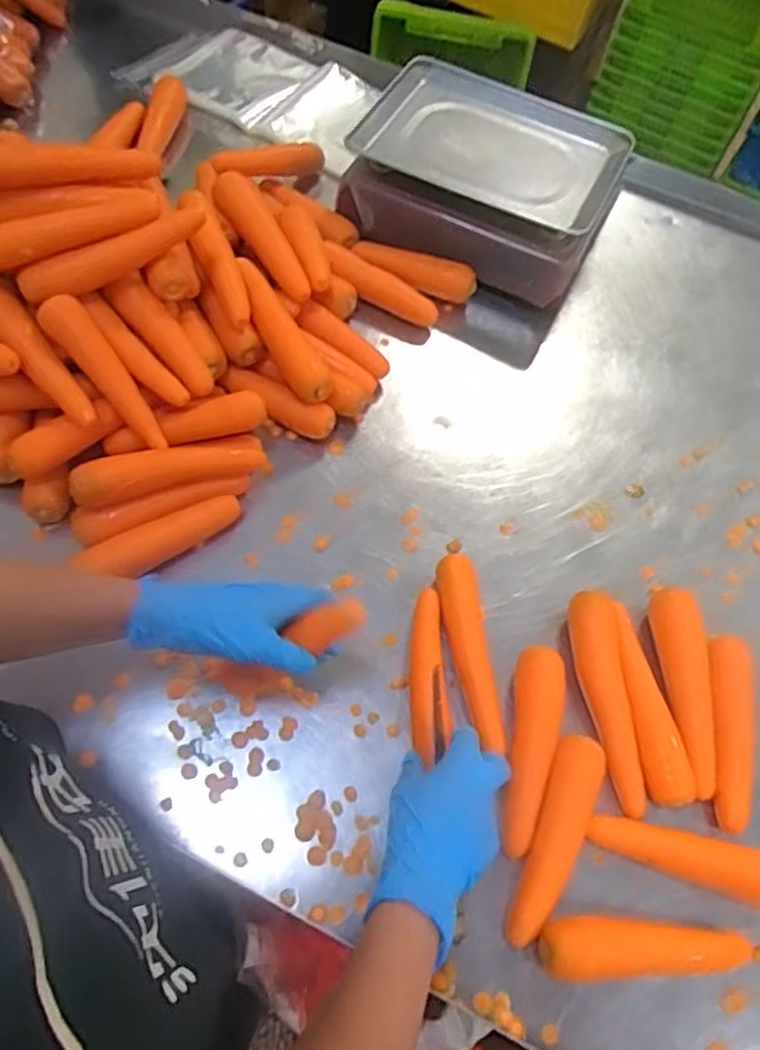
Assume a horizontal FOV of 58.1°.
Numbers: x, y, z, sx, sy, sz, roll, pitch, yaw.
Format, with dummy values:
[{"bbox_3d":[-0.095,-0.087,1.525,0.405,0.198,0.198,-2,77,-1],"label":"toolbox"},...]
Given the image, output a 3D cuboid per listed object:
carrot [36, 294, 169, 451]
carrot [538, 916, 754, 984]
[{"bbox_3d":[-0.272,-0.149,0.685,0.034,0.033,0.168,-43,113,-23],"label":"carrot"},{"bbox_3d":[0.214,0.336,0.547,0.172,0.040,0.043,-1,61,-6],"label":"carrot"}]

